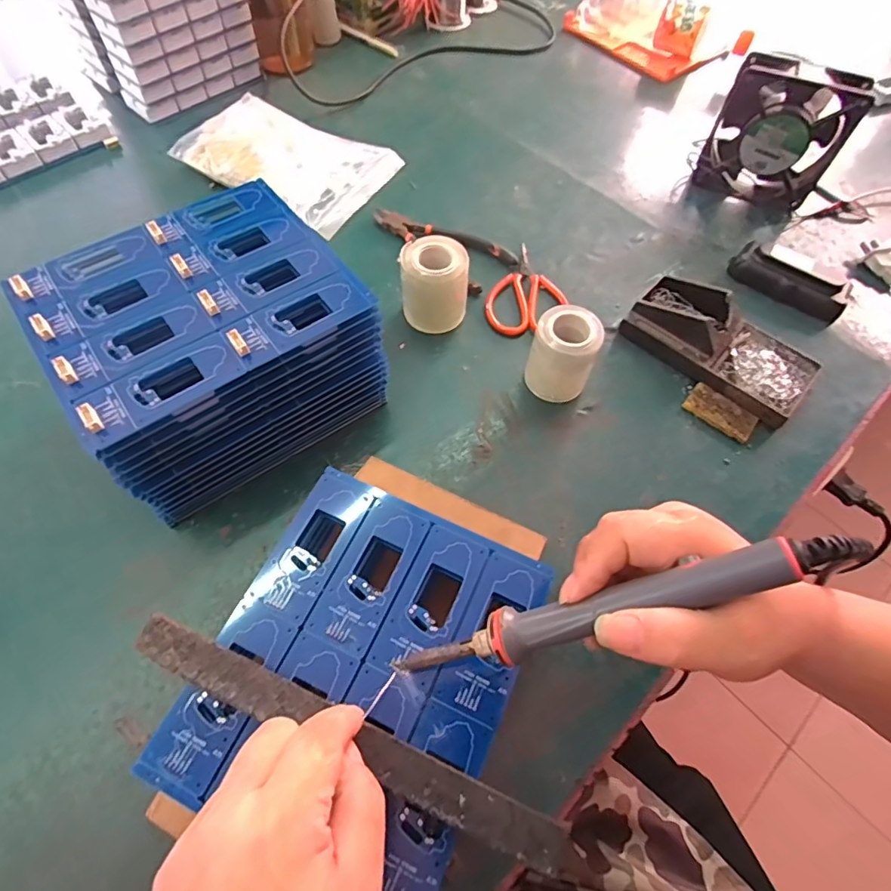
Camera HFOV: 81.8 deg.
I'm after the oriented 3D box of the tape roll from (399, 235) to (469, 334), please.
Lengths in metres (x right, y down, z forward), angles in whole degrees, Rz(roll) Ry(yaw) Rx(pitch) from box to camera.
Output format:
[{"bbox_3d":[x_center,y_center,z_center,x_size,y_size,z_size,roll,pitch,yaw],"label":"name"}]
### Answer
[{"bbox_3d":[-0.009,-0.141,0.460,0.057,0.068,0.049,5,60,2],"label":"tape roll"}]

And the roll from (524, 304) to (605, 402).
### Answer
[{"bbox_3d":[0.097,-0.074,0.425,0.050,0.066,0.046,0,60,-1],"label":"roll"}]

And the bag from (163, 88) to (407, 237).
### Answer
[{"bbox_3d":[-0.174,-0.324,0.571,0.210,0.047,0.146,25,63,13],"label":"bag"}]

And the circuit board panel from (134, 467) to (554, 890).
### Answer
[{"bbox_3d":[-0.045,0.121,0.292,0.160,0.008,0.186,22,62,11],"label":"circuit board panel"}]

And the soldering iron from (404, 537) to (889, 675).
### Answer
[{"bbox_3d":[0.069,0.079,0.239,0.217,0.019,0.021,-25,58,23],"label":"soldering iron"}]

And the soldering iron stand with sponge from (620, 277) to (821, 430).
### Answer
[{"bbox_3d":[0.244,-0.090,0.456,0.159,0.038,0.089,38,66,19],"label":"soldering iron stand with sponge"}]

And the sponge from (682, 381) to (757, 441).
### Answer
[{"bbox_3d":[0.236,-0.029,0.440,0.057,0.009,0.030,39,67,19],"label":"sponge"}]

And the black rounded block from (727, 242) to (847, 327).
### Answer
[{"bbox_3d":[0.336,-0.161,0.505,0.034,0.027,0.110,-38,68,-20],"label":"black rounded block"}]

